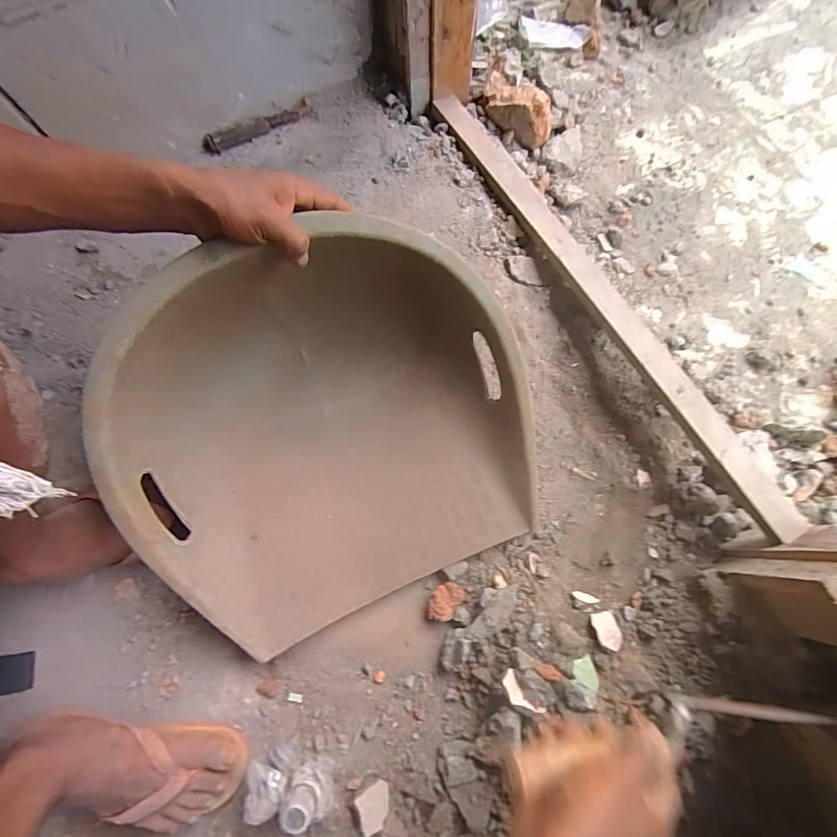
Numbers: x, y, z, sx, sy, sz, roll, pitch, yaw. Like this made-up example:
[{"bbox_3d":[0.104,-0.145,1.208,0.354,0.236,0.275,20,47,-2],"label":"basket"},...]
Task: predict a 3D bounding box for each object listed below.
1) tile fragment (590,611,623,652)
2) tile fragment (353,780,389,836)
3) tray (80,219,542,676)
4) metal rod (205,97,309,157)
[{"bbox_3d":[0.211,0.236,0.479,0.028,0.004,0.041,0,40,-7],"label":"tile fragment"},{"bbox_3d":[-0.045,0.406,0.447,0.036,0.007,0.045,-12,89,-34],"label":"tile fragment"},{"bbox_3d":[-0.085,0.021,0.441,0.406,0.225,0.345,-24,77,-7],"label":"tray"},{"bbox_3d":[-0.241,-0.441,0.652,0.168,0.022,0.017,-27,81,-4],"label":"metal rod"}]

